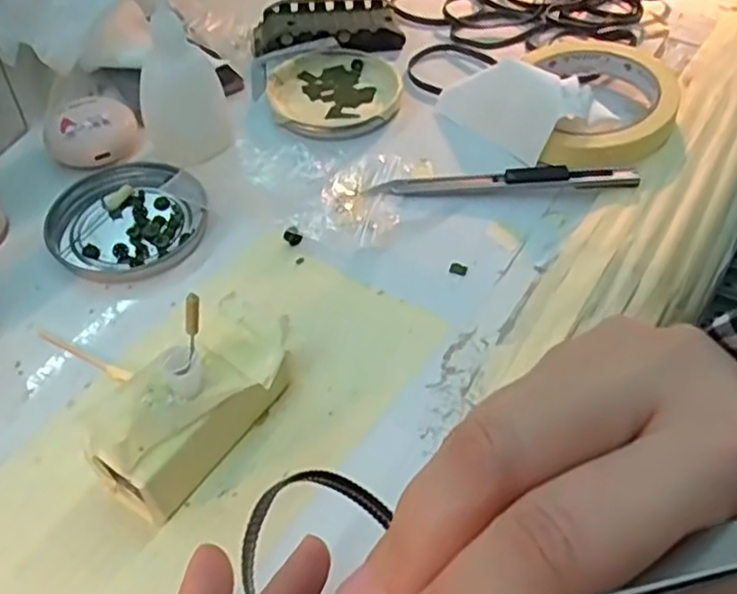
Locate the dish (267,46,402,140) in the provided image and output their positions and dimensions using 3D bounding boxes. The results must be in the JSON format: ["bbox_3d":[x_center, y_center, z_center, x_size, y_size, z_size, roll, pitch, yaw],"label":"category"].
[{"bbox_3d":[-0.021,-0.125,0.424,0.078,0.010,0.078,0,50,1],"label":"dish"}]

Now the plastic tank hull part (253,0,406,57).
[{"bbox_3d":[-0.028,-0.182,0.469,0.096,0.014,0.055,-7,51,-4],"label":"plastic tank hull part"}]

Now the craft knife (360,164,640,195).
[{"bbox_3d":[0.070,-0.063,0.368,0.139,0.012,0.014,0,50,1],"label":"craft knife"}]

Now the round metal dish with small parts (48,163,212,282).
[{"bbox_3d":[-0.123,-0.040,0.358,0.077,0.009,0.073,1,50,2],"label":"round metal dish with small parts"}]

